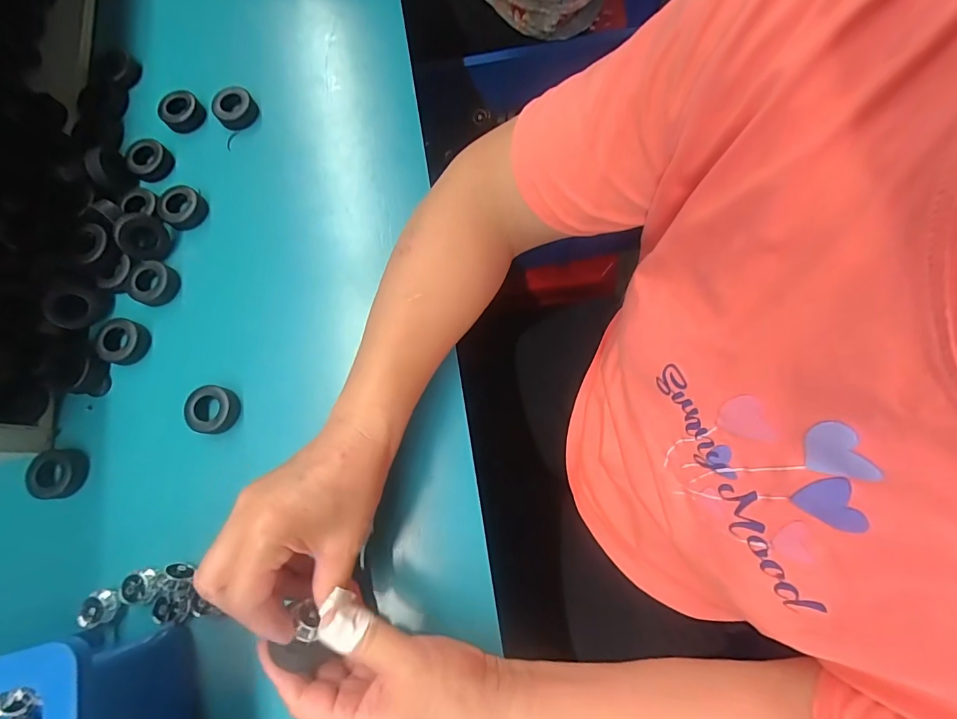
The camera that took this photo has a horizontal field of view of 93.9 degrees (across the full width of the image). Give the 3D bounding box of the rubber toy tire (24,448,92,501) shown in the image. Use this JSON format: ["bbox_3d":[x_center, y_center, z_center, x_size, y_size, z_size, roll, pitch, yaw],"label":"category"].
[{"bbox_3d":[-0.336,0.091,0.357,0.031,0.019,0.039,8,75,3],"label":"rubber toy tire"}]

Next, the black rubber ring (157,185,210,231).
[{"bbox_3d":[-0.270,-0.139,0.409,0.035,0.016,0.038,0,75,0],"label":"black rubber ring"}]

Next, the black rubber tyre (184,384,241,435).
[{"bbox_3d":[-0.212,0.040,0.358,0.036,0.017,0.037,0,75,0],"label":"black rubber tyre"}]

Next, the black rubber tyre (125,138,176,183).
[{"bbox_3d":[-0.314,-0.191,0.427,0.036,0.014,0.037,0,75,0],"label":"black rubber tyre"}]

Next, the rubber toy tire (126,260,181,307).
[{"bbox_3d":[-0.284,-0.067,0.388,0.039,0.011,0.038,0,75,0],"label":"rubber toy tire"}]

